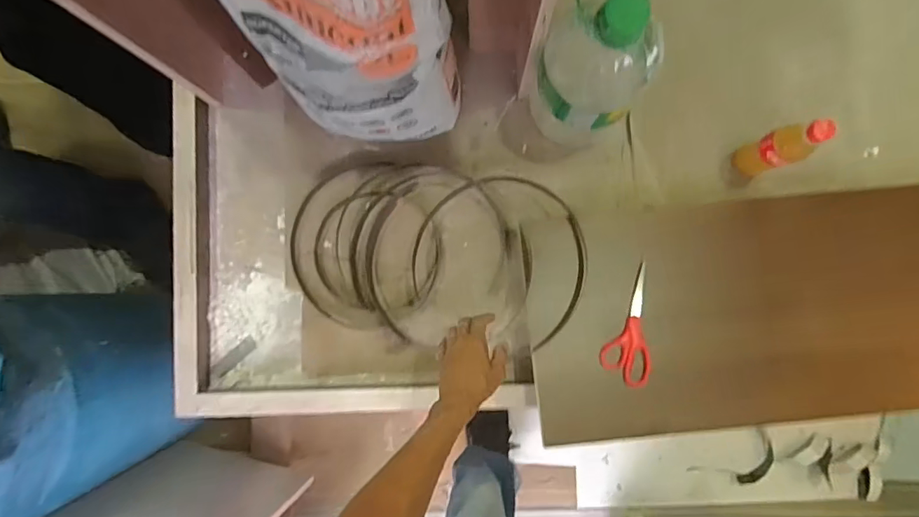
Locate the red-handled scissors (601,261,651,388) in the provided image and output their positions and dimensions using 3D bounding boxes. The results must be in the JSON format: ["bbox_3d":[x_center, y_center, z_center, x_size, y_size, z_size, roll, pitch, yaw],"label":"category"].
[{"bbox_3d":[0.247,0.101,0.752,0.069,0.012,0.179,-1,79,9],"label":"red-handled scissors"}]

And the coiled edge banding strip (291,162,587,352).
[{"bbox_3d":[-0.041,-0.008,0.802,0.479,0.069,0.289,11,88,2],"label":"coiled edge banding strip"}]

